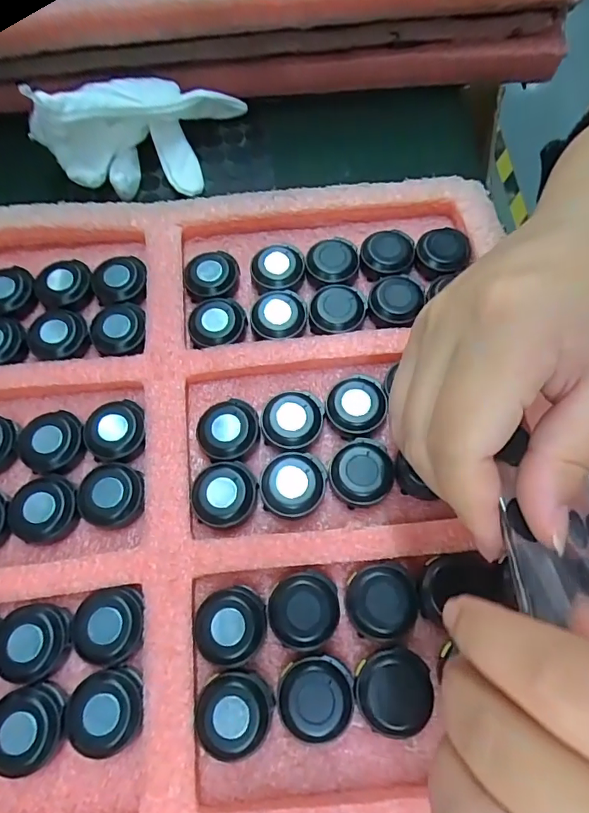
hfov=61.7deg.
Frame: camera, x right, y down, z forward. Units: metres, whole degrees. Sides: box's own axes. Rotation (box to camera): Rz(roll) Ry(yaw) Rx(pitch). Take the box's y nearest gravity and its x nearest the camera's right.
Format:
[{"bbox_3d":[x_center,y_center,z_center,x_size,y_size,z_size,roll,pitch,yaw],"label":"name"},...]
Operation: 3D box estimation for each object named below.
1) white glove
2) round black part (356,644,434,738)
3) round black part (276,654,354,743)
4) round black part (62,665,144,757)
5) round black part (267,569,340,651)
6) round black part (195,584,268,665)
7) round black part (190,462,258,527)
[{"bbox_3d":[-0.093,-0.173,0.305,0.130,0.061,0.064,-14,67,-5],"label":"white glove"},{"bbox_3d":[0.039,0.112,0.194,0.028,0.011,0.030,0,66,1],"label":"round black part"},{"bbox_3d":[0.008,0.114,0.194,0.029,0.011,0.028,3,66,3],"label":"round black part"},{"bbox_3d":[-0.074,0.119,0.194,0.030,0.013,0.028,0,66,1],"label":"round black part"},{"bbox_3d":[0.004,0.085,0.207,0.029,0.011,0.029,0,66,1],"label":"round black part"},{"bbox_3d":[-0.026,0.090,0.204,0.027,0.008,0.030,26,69,12],"label":"round black part"},{"bbox_3d":[-0.032,0.040,0.226,0.028,0.010,0.029,0,66,1],"label":"round black part"}]

